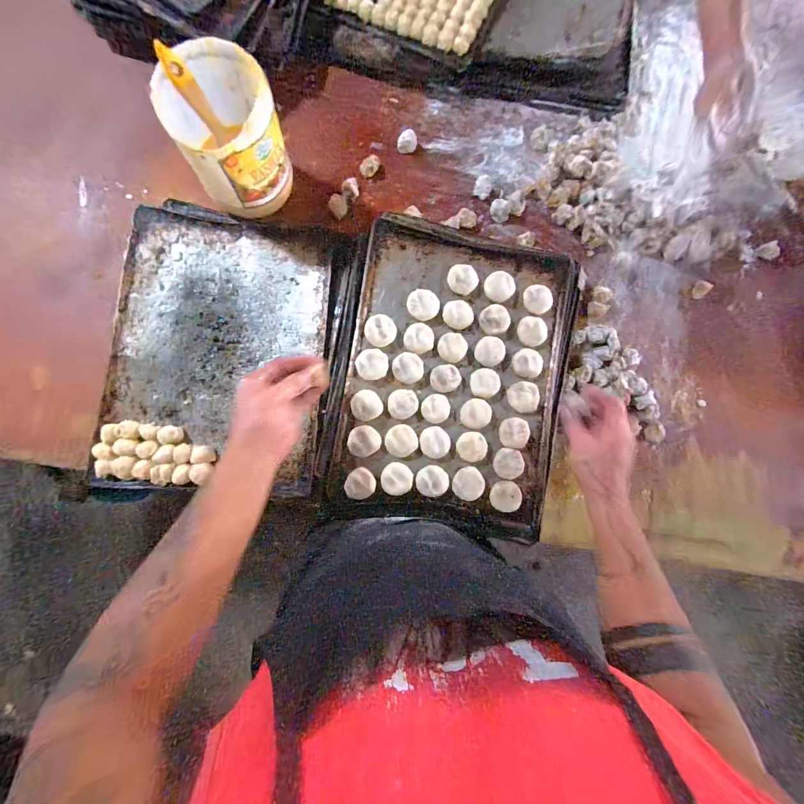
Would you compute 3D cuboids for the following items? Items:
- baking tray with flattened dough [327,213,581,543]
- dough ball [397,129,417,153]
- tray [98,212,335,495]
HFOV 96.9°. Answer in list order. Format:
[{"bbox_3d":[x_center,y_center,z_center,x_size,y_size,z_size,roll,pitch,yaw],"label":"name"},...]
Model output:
[{"bbox_3d":[0.092,-0.052,0.557,0.362,0.038,0.464,11,84,-5],"label":"baking tray with flattened dough"},{"bbox_3d":[0.010,-0.477,0.657,0.034,0.024,0.039,7,84,-5],"label":"dough ball"},{"bbox_3d":[-0.292,-0.083,0.573,0.325,0.032,0.432,5,85,-5],"label":"tray"}]

